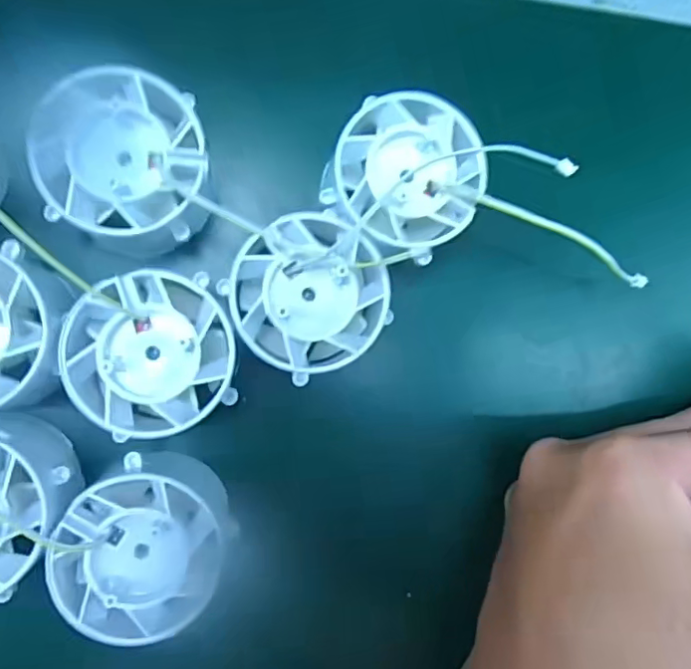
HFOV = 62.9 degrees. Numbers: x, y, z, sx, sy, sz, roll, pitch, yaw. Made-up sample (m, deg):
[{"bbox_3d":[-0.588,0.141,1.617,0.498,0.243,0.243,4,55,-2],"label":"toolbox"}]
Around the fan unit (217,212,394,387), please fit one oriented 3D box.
[{"bbox_3d":[-0.012,-0.012,0.184,0.048,0.021,0.048,0,87,-9],"label":"fan unit"}]

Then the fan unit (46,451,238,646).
[{"bbox_3d":[-0.061,0.065,0.176,0.048,0.026,0.050,0,87,-9],"label":"fan unit"}]

